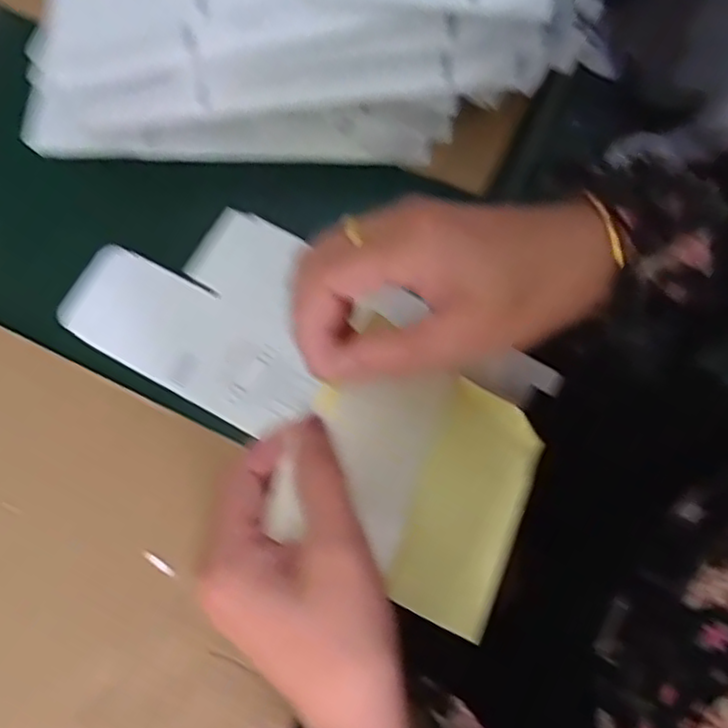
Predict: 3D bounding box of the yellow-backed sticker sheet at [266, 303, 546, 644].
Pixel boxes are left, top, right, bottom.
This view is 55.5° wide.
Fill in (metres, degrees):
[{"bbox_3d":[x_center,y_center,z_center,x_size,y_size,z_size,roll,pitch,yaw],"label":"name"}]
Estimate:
[{"bbox_3d":[0.027,0.054,0.336,0.117,0.004,0.112,30,69,-8],"label":"yellow-backed sticker sheet"}]

